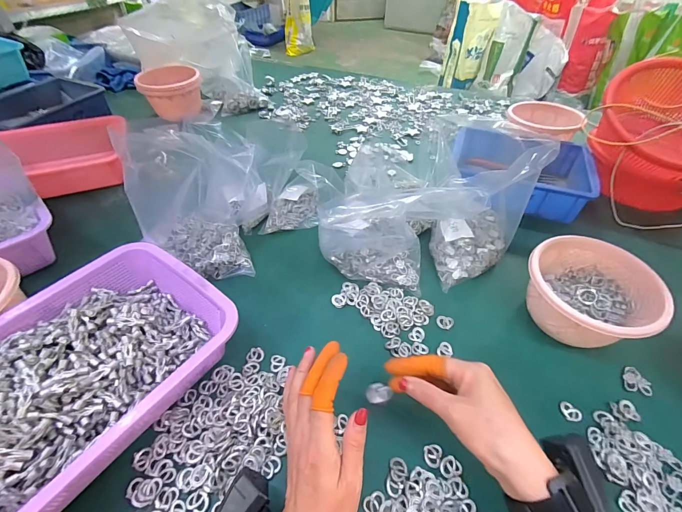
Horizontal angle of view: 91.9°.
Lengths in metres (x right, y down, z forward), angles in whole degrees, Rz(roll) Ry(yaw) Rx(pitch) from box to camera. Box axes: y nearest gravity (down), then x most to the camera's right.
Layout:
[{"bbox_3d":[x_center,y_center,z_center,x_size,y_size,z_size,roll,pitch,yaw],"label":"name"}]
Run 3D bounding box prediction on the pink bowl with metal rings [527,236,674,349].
[{"bbox_3d":[0.312,0.052,0.432,0.134,0.085,0.133,0,47,0],"label":"pink bowl with metal rings"}]

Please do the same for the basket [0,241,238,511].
[{"bbox_3d":[-0.275,0.126,0.349,0.211,0.076,0.299,28,53,23],"label":"basket"}]

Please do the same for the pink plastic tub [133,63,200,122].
[{"bbox_3d":[-0.424,-0.418,0.827,0.143,0.093,0.152,-22,51,-19],"label":"pink plastic tub"}]

